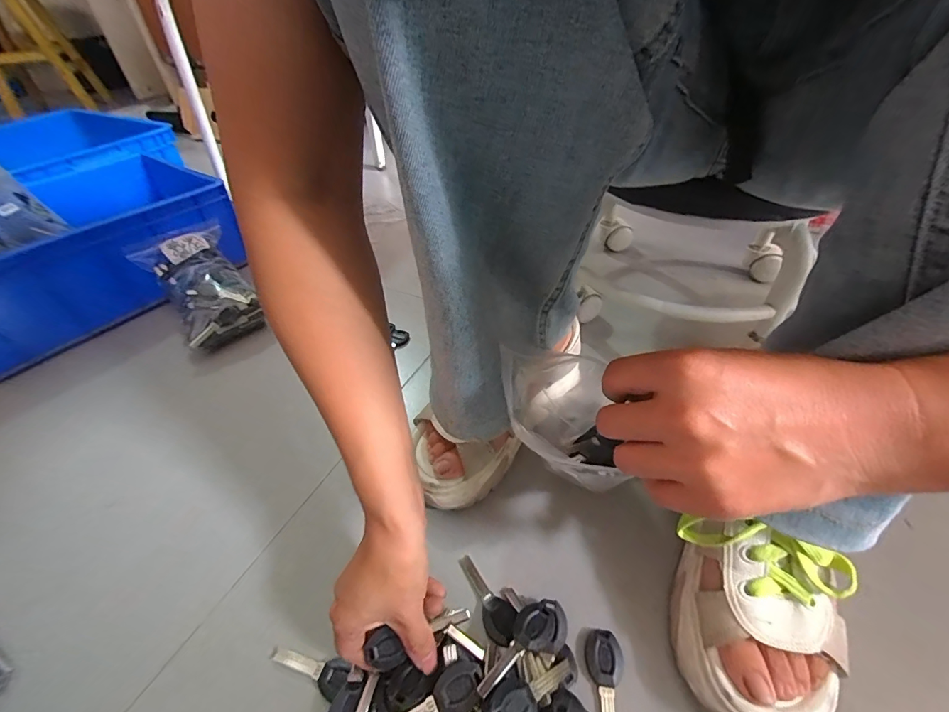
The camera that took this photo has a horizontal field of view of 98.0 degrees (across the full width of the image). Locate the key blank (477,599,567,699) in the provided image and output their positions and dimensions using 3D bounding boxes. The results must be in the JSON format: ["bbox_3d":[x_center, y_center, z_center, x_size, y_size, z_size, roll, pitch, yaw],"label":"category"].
[{"bbox_3d":[0.034,0.205,0.292,0.082,0.013,0.031,-17,43,-38],"label":"key blank"}]

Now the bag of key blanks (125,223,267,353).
[{"bbox_3d":[-0.398,-0.105,0.610,0.122,0.087,0.211,-32,50,-28],"label":"bag of key blanks"}]

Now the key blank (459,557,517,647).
[{"bbox_3d":[0.009,0.194,0.334,0.026,0.010,0.072,-24,47,-22],"label":"key blank"}]

